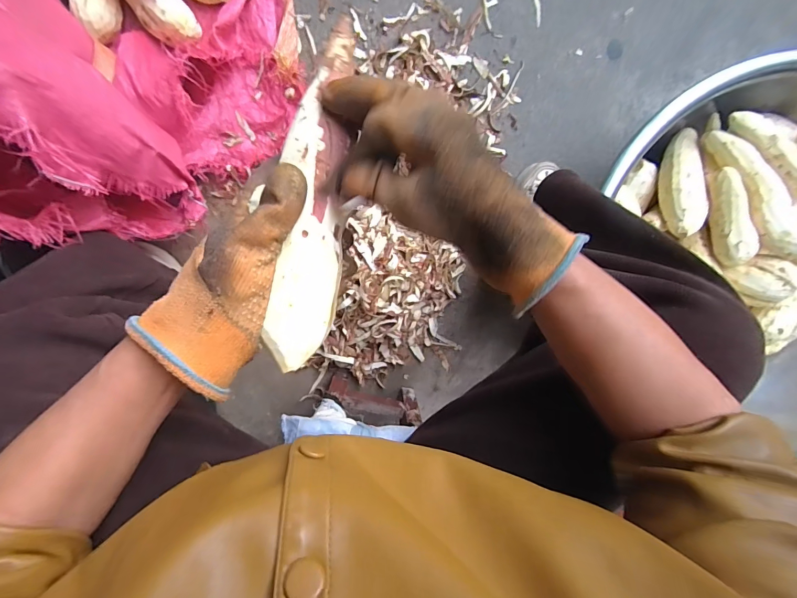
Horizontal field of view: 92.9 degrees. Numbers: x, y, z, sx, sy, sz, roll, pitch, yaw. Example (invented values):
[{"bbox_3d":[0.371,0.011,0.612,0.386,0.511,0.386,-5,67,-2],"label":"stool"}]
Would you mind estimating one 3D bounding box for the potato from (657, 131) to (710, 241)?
[{"bbox_3d":[0.481,-0.199,0.642,0.055,0.054,0.198,12,74,-4],"label":"potato"}]

